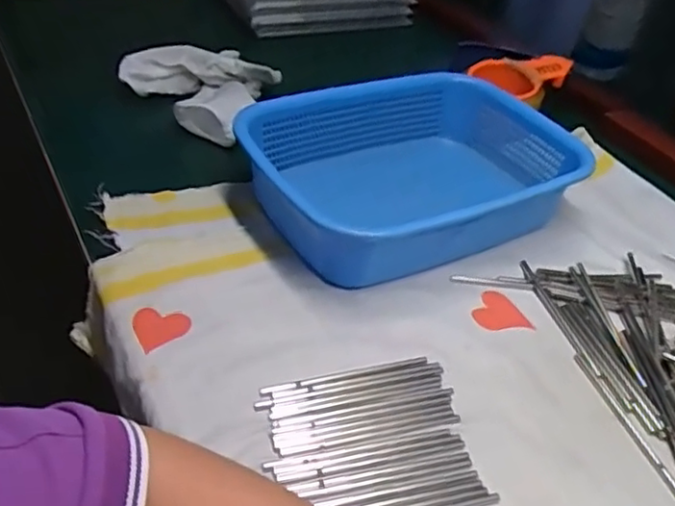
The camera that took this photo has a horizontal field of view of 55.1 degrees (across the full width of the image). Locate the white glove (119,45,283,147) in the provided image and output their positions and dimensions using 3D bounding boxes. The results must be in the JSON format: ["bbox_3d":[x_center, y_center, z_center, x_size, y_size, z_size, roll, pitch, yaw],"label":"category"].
[{"bbox_3d":[-0.141,-0.180,0.713,0.158,0.056,0.131,30,45,23],"label":"white glove"}]

